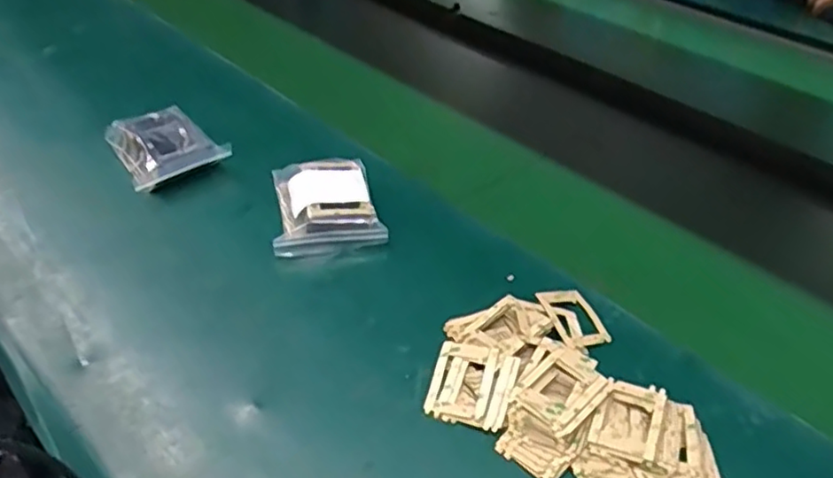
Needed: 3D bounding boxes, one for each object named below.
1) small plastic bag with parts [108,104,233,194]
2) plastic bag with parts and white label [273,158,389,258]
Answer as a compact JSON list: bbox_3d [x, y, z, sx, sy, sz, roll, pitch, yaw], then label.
[{"bbox_3d":[-0.235,-0.087,0.607,0.087,0.037,0.096,-24,48,-25],"label":"small plastic bag with parts"},{"bbox_3d":[-0.078,-0.032,0.544,0.085,0.031,0.097,-7,41,-12],"label":"plastic bag with parts and white label"}]

